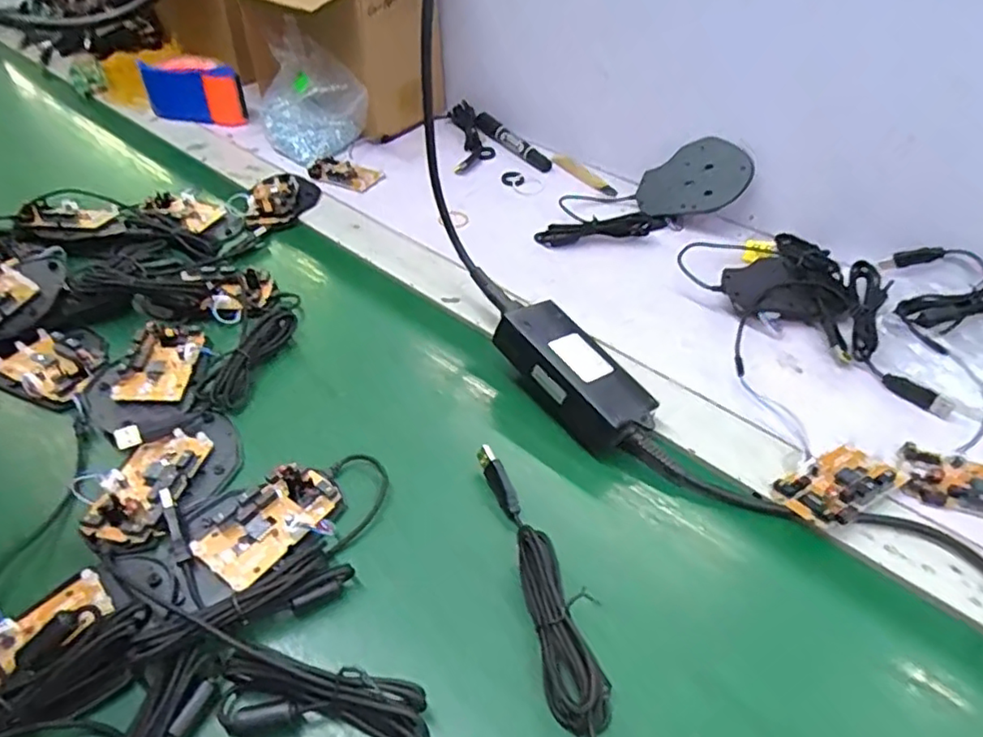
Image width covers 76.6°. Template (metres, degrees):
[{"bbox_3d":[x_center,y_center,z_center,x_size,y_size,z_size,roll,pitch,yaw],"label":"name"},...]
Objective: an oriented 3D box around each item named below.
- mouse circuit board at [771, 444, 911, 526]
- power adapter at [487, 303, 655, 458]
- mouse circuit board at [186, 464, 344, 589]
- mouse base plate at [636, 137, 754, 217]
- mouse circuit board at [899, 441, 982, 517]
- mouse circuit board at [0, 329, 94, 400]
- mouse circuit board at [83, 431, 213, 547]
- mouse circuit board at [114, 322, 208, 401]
[{"bbox_3d":[0.218,0.069,0.387,0.074,0.019,0.042,-23,49,-21],"label":"mouse circuit board"},{"bbox_3d":[0.058,0.004,0.439,0.052,0.038,0.124,-20,61,-39],"label":"power adapter"},{"bbox_3d":[-0.130,0.092,0.371,0.051,0.018,0.078,27,51,26],"label":"mouse circuit board"},{"bbox_3d":[0.196,-0.183,0.611,0.107,0.010,0.071,-22,72,29],"label":"mouse base plate"},{"bbox_3d":[0.303,0.074,0.393,0.081,0.010,0.045,16,47,16],"label":"mouse circuit board"},{"bbox_3d":[-0.345,-0.001,0.487,0.093,0.015,0.042,22,49,22],"label":"mouse circuit board"},{"bbox_3d":[-0.219,0.072,0.397,0.048,0.014,0.082,4,45,5],"label":"mouse circuit board"},{"bbox_3d":[-0.253,-0.008,0.477,0.047,0.013,0.078,1,45,2],"label":"mouse circuit board"}]

